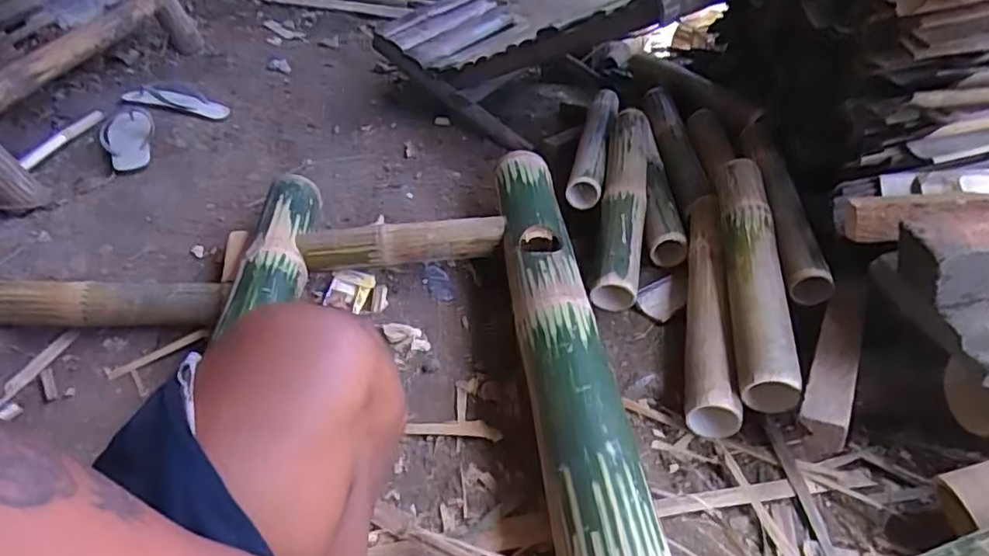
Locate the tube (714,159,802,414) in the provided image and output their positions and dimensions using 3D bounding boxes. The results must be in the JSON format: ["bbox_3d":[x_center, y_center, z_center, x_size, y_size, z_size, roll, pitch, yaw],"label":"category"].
[{"bbox_3d":[0.388,-0.028,0.909,0.077,0.062,0.511,6,42,11],"label":"tube"}]

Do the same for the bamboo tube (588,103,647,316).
[{"bbox_3d":[0.241,-0.157,1.117,0.074,0.075,0.513,6,47,10],"label":"bamboo tube"}]

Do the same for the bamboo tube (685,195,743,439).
[{"bbox_3d":[0.329,0.022,0.924,0.063,0.073,0.476,7,42,12],"label":"bamboo tube"}]

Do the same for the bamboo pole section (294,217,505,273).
[{"bbox_3d":[-0.152,-0.058,1.002,0.335,0.059,0.059,-3,41,1],"label":"bamboo pole section"}]

